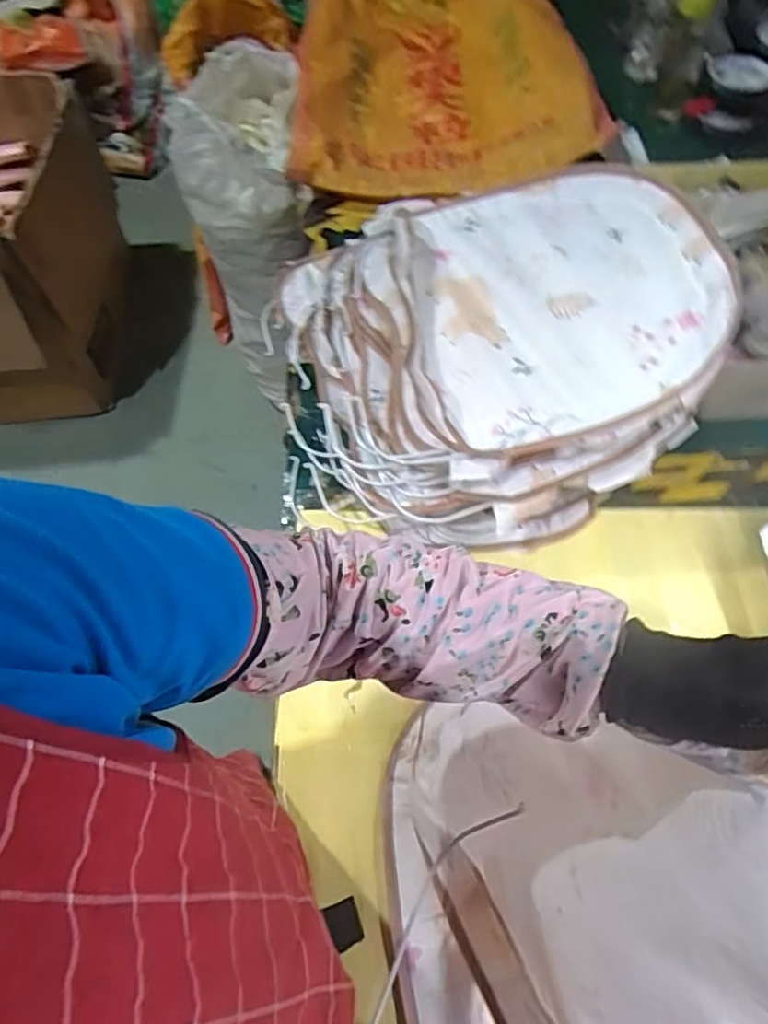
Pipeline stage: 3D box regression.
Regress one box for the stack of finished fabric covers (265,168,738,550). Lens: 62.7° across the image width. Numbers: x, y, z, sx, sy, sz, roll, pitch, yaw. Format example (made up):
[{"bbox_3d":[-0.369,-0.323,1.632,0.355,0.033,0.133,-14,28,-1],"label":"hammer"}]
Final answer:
[{"bbox_3d":[0.110,-0.203,0.771,0.510,0.208,0.438,0,60,1],"label":"stack of finished fabric covers"}]

